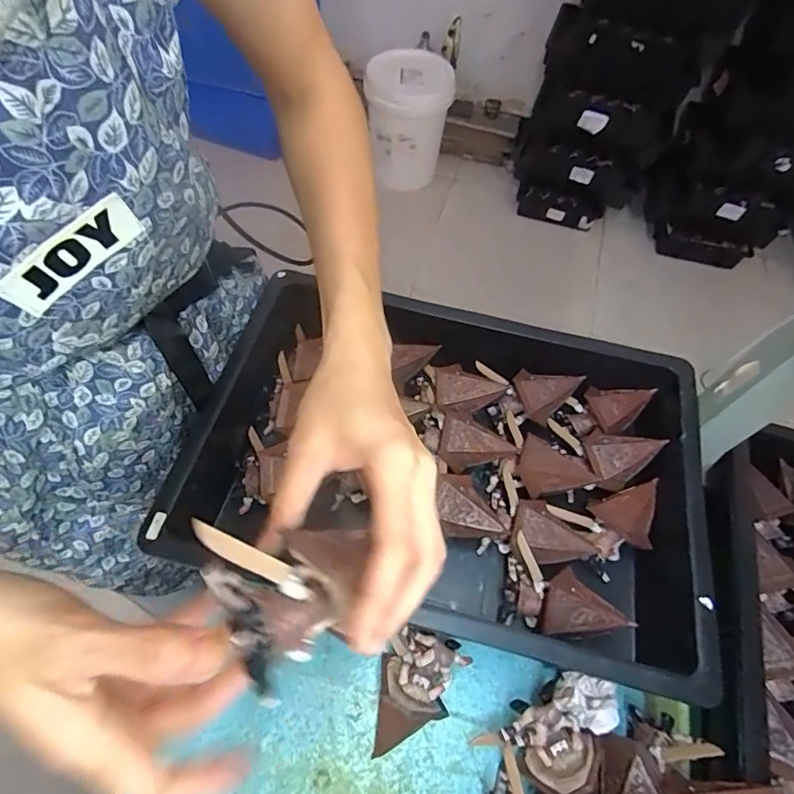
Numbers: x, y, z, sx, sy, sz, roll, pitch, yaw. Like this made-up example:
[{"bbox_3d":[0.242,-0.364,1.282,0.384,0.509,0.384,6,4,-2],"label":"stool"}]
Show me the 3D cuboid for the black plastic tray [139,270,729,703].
[{"bbox_3d":[0.047,0.063,0.491,0.457,0.101,0.308,15,59,5],"label":"black plastic tray"}]

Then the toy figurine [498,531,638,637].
[{"bbox_3d":[0.140,0.183,0.438,0.108,0.048,0.060,30,62,13],"label":"toy figurine"}]

